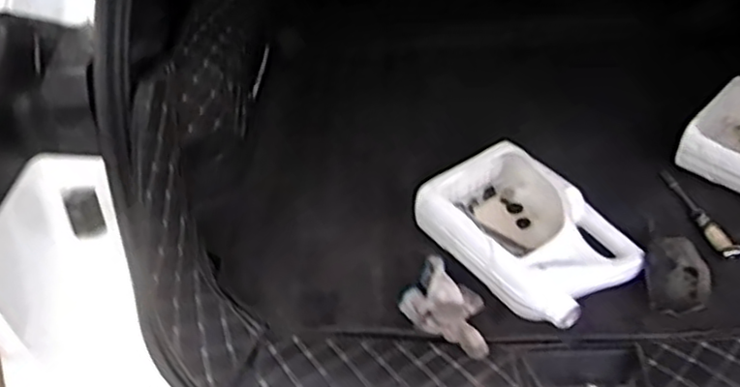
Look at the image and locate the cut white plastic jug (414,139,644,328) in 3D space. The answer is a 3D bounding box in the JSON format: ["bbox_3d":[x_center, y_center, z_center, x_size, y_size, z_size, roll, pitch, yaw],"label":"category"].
[{"bbox_3d":[0.243,0.063,1.066,0.214,0.113,0.306,-30,47,-26],"label":"cut white plastic jug"}]

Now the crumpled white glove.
[{"bbox_3d":[0.112,0.157,0.971,0.111,0.039,0.159,-31,47,-27],"label":"crumpled white glove"}]

